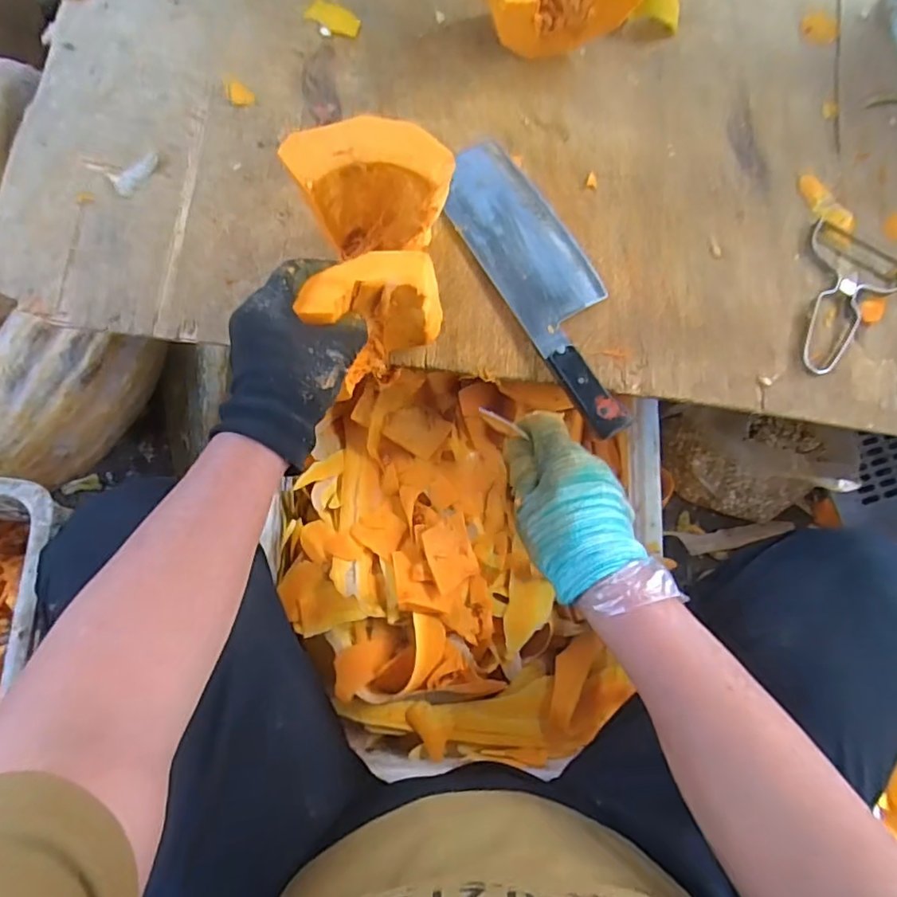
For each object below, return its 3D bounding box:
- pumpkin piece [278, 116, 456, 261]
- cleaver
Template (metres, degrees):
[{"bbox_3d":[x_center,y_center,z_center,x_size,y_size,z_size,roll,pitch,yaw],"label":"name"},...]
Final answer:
[{"bbox_3d":[-0.058,-0.191,0.448,0.114,0.112,0.051,-1,81,-3],"label":"pumpkin piece"},{"bbox_3d":[0.083,-0.140,0.490,0.079,0.030,0.266,-31,86,-6],"label":"cleaver"}]

